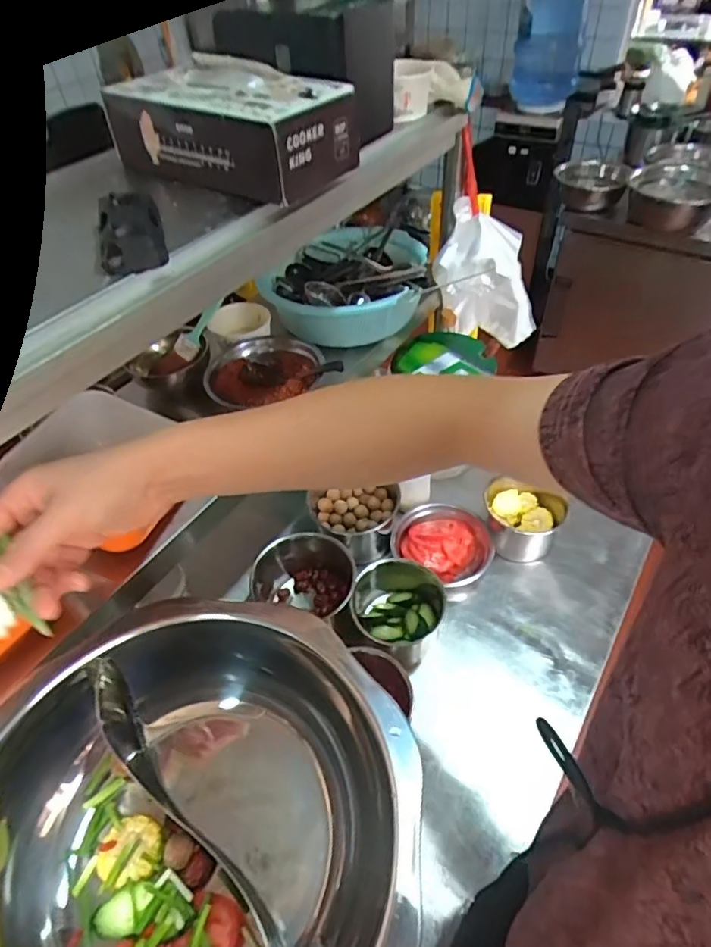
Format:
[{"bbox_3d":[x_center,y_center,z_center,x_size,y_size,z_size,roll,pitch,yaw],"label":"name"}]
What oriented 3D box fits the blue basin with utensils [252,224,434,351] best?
[{"bbox_3d":[-0.014,-0.294,0.853,0.222,0.089,0.231,-2,48,3],"label":"blue basin with utensils"}]

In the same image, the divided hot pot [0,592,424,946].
[{"bbox_3d":[-0.129,0.284,0.424,0.343,0.115,0.334,-2,48,3],"label":"divided hot pot"}]

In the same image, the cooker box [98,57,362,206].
[{"bbox_3d":[-0.127,-0.358,0.553,0.229,0.083,0.122,25,55,24],"label":"cooker box"}]

